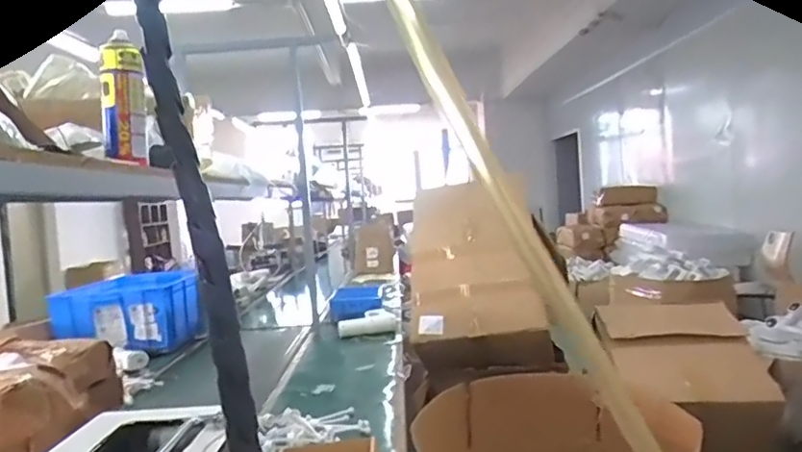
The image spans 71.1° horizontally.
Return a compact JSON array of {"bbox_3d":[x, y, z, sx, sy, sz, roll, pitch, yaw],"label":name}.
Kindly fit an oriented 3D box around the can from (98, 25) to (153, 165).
[{"bbox_3d":[-0.436,-0.197,0.886,0.066,0.192,0.057,-5,3,-26],"label":"can"}]

